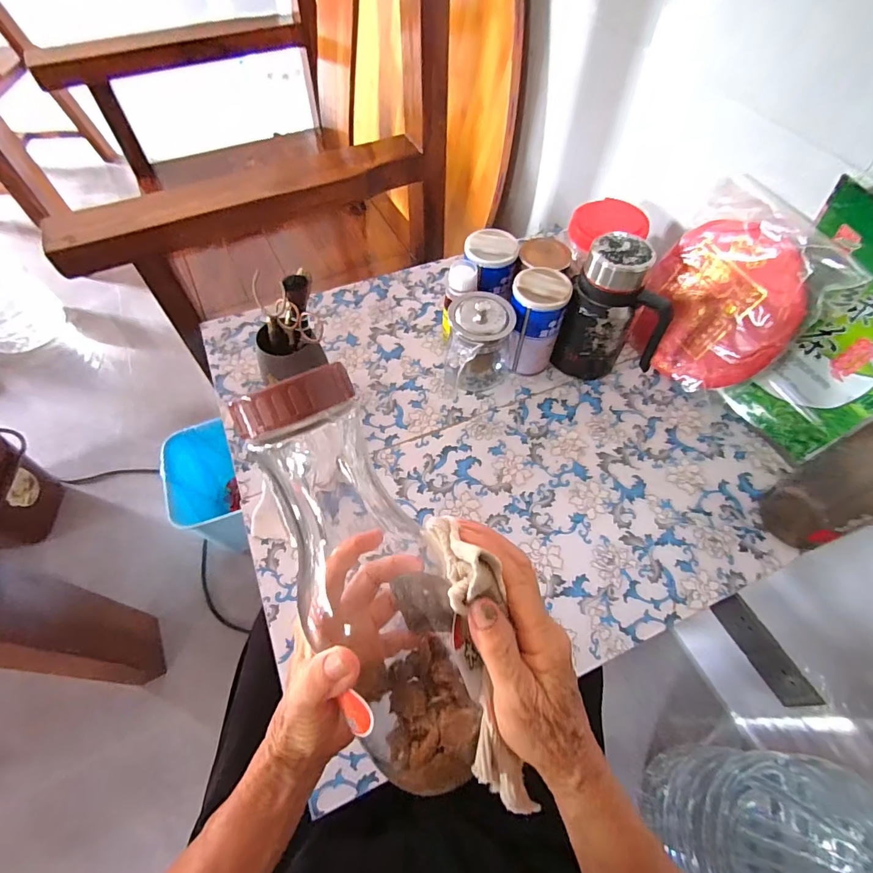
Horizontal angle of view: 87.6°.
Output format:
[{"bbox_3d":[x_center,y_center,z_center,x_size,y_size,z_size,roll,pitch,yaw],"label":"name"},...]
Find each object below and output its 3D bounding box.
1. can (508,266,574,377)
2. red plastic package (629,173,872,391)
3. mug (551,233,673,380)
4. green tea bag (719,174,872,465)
[{"bbox_3d":[0.119,-0.137,0.561,0.065,0.125,0.063,1,58,-1],"label":"can"},{"bbox_3d":[0.334,-0.163,0.537,0.050,0.210,0.191,-10,58,-32],"label":"red plastic package"},{"bbox_3d":[0.211,-0.141,0.541,0.111,0.165,0.069,16,59,8],"label":"mug"},{"bbox_3d":[0.399,-0.095,0.470,0.034,0.246,0.166,-22,61,-14],"label":"green tea bag"}]

